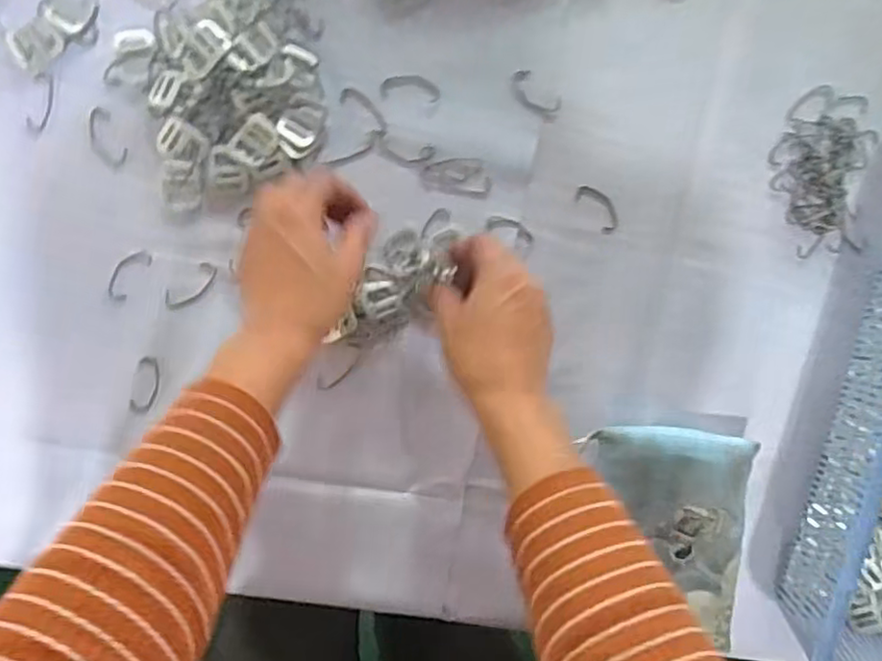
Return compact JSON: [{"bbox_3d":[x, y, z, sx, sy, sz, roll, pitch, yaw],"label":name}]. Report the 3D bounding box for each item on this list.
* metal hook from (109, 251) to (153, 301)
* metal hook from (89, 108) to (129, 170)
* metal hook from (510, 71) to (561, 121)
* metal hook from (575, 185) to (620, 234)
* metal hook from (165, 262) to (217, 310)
[{"bbox_3d":[-0.208,-0.037,0.428,0.017,0.004,0.038,37,91,-5],"label":"metal hook"},{"bbox_3d":[-0.217,-0.124,0.418,0.019,0.004,0.039,-28,96,-1],"label":"metal hook"},{"bbox_3d":[0.065,-0.161,0.445,0.041,0.004,0.020,39,91,-6],"label":"metal hook"},{"bbox_3d":[0.112,-0.087,0.458,0.018,0.004,0.039,-43,96,0],"label":"metal hook"},{"bbox_3d":[-0.169,-0.029,0.436,0.041,0.004,0.017,-38,96,0],"label":"metal hook"}]

